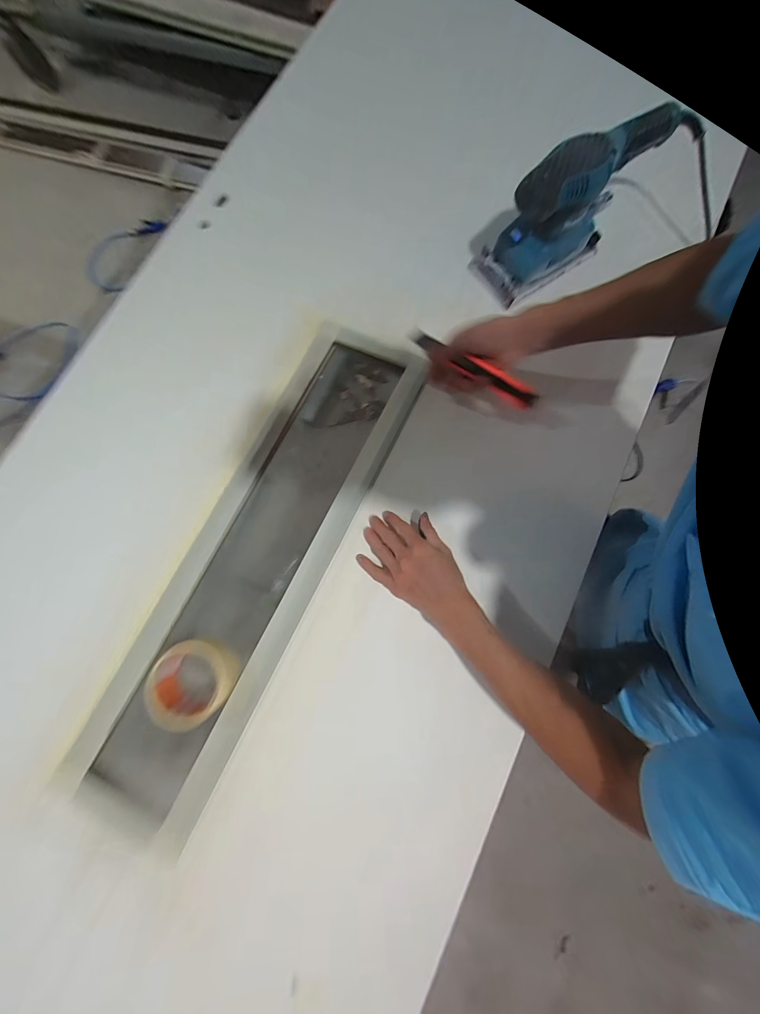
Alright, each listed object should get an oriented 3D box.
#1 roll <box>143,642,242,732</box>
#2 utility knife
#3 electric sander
[{"bbox_3d":[-0.233,0.218,0.429,0.100,0.052,0.091,0,79,-1],"label":"roll"},{"bbox_3d":[0.130,-0.189,0.459,0.186,0.026,0.018,30,80,0],"label":"utility knife"},{"bbox_3d":[0.258,-0.418,0.483,0.206,0.145,0.093,-29,81,-6],"label":"electric sander"}]

